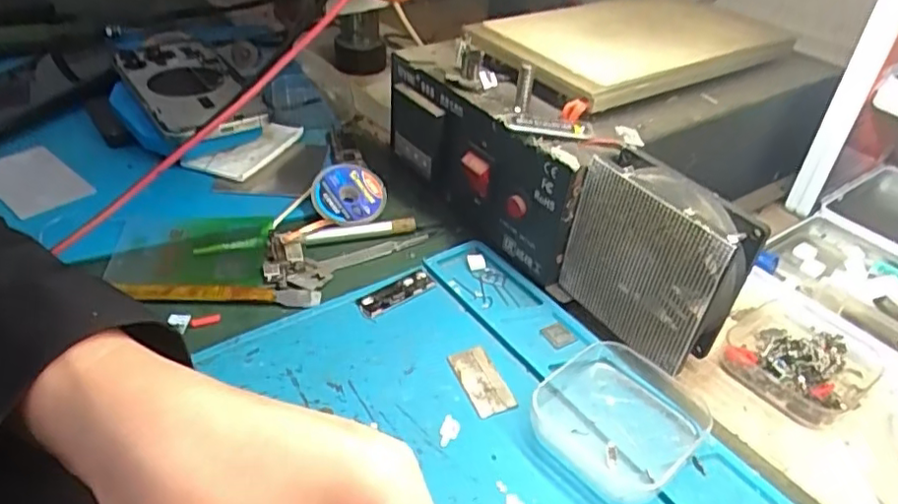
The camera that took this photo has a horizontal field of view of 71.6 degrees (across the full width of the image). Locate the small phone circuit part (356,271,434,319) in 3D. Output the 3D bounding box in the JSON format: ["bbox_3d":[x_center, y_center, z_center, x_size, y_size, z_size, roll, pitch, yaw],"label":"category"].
[{"bbox_3d":[-0.028,0.023,0.335,0.044,0.004,0.014,-24,46,-31],"label":"small phone circuit part"}]

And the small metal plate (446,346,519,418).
[{"bbox_3d":[0.015,0.060,0.293,0.018,0.004,0.039,-13,41,-21],"label":"small metal plate"}]

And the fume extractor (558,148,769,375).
[{"bbox_3d":[0.096,0.006,0.297,0.029,0.086,0.076,-22,45,-29],"label":"fume extractor"}]

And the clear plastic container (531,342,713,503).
[{"bbox_3d":[0.076,0.070,0.274,0.068,0.017,0.061,-29,49,-34],"label":"clear plastic container"}]

